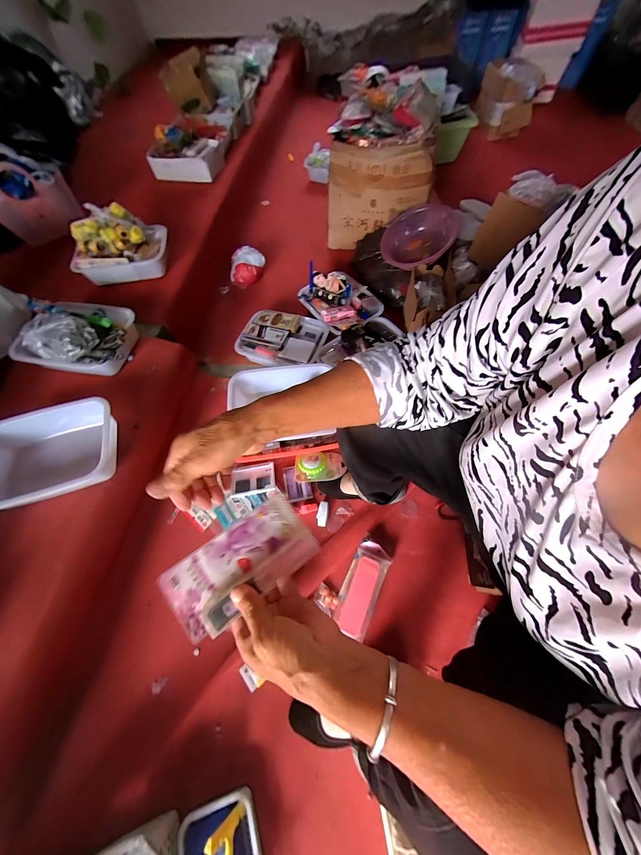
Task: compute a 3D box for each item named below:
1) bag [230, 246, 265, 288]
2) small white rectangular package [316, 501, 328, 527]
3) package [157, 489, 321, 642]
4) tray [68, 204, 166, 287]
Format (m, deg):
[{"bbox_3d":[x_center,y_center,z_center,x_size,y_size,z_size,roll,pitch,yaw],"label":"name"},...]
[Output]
[{"bbox_3d":[-0.299,-0.658,1.135,0.118,0.103,0.108,9,64,8],"label":"bag"},{"bbox_3d":[0.005,0.226,0.719,0.027,0.018,0.063,6,63,7],"label":"small white rectangular package"},{"bbox_3d":[-0.082,0.142,0.286,0.147,0.020,0.077,-35,66,-13],"label":"package"},{"bbox_3d":[-0.660,-0.592,0.890,0.282,0.151,0.176,-16,63,-4],"label":"tray"}]

